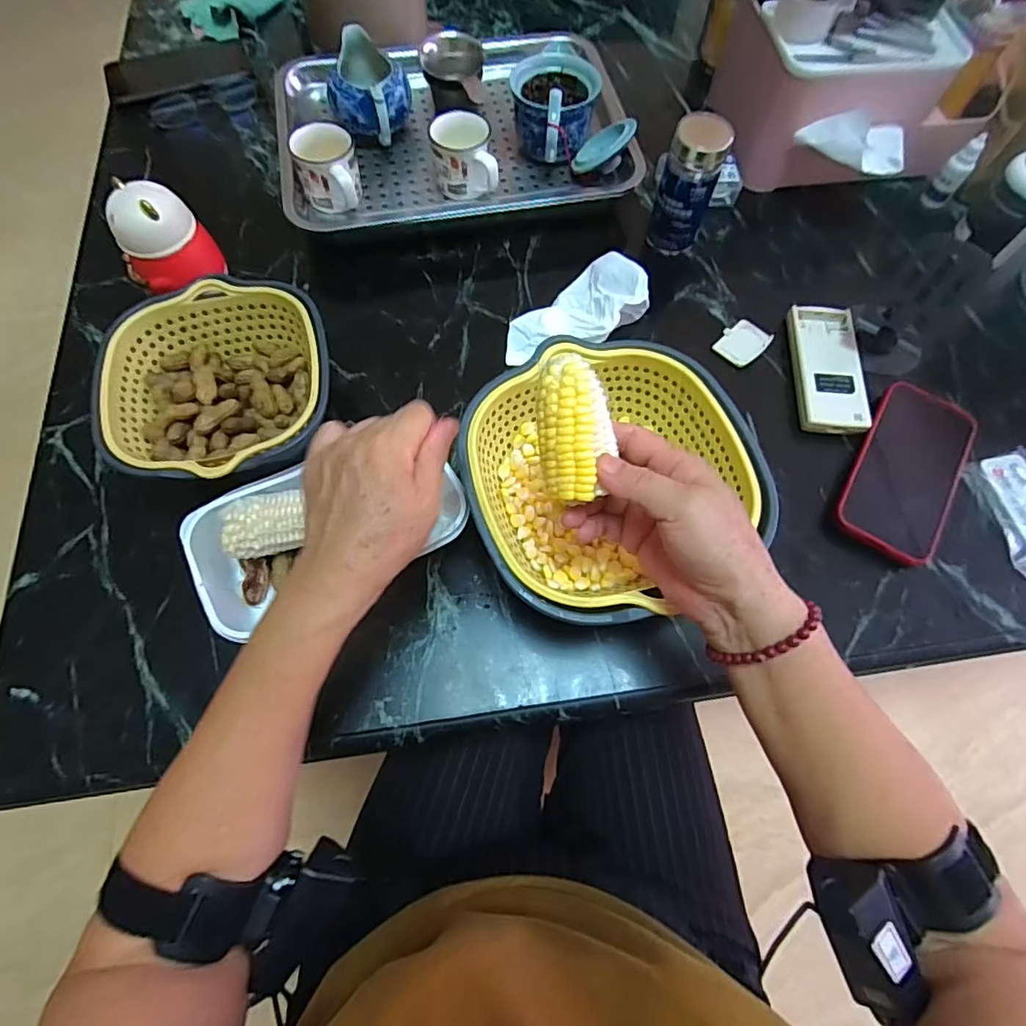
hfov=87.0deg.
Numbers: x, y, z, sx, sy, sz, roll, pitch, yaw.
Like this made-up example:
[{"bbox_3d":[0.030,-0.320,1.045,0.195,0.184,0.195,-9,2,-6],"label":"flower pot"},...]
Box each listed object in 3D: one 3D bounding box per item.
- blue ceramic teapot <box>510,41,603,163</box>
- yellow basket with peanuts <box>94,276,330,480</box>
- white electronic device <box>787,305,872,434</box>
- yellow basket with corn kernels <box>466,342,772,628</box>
[{"bbox_3d":[0.042,-0.399,0.541,0.082,0.073,0.116,-3,67,1],"label":"blue ceramic teapot"},{"bbox_3d":[-0.222,-0.092,0.435,0.158,0.079,0.168,0,68,-1],"label":"yellow basket with peanuts"},{"bbox_3d":[0.286,-0.131,0.494,0.056,0.022,0.133,5,68,1],"label":"white electronic device"},{"bbox_3d":[0.065,-0.018,0.404,0.201,0.090,0.190,0,68,-1],"label":"yellow basket with corn kernels"}]

